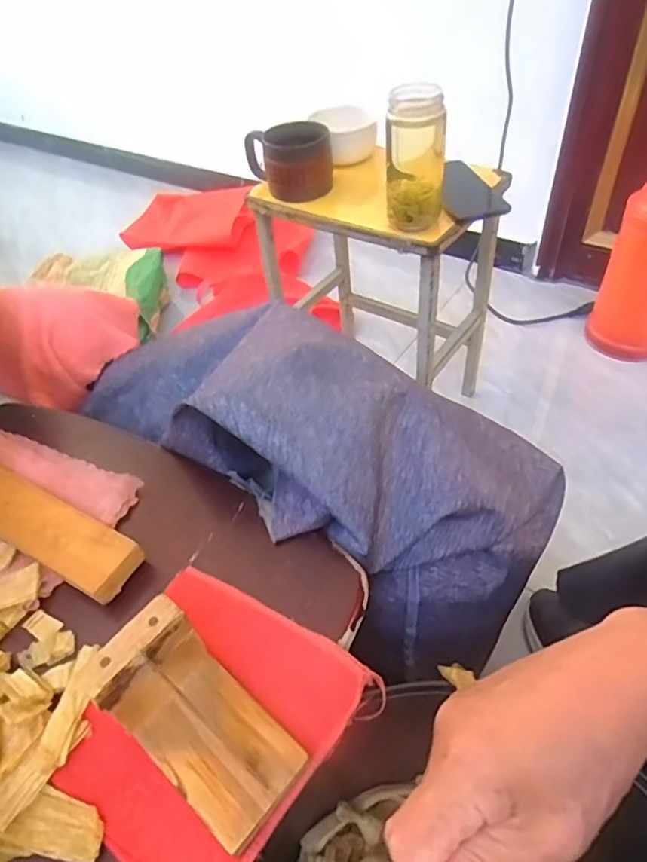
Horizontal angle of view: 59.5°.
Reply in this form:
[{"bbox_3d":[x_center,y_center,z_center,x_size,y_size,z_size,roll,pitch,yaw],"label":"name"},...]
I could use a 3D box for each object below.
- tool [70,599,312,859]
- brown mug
[{"bbox_3d":[-0.067,0.158,0.308,0.104,0.079,0.059,31,58,30],"label":"tool"},{"bbox_3d":[-0.049,-0.396,0.806,0.086,0.098,0.104,-27,50,-18],"label":"brown mug"}]

